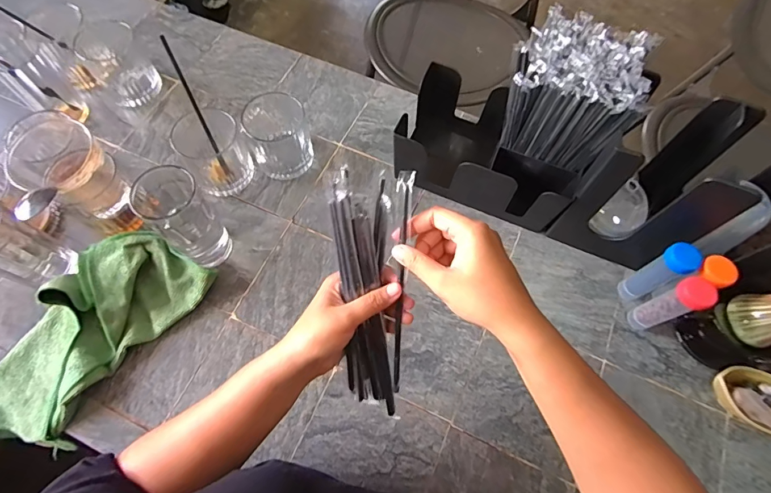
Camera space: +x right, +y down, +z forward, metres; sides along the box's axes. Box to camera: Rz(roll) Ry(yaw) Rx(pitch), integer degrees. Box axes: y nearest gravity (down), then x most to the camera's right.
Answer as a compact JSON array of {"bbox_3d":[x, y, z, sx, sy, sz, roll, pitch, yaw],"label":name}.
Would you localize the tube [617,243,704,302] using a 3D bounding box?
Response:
[{"bbox_3d":[0.327,0.035,0.507,0.031,0.117,0.032,-27,69,-13],"label":"tube"}]

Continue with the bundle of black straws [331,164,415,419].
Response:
[{"bbox_3d":[-0.009,0.046,0.372,0.063,0.025,0.220,-3,104,-3],"label":"bundle of black straws"}]

